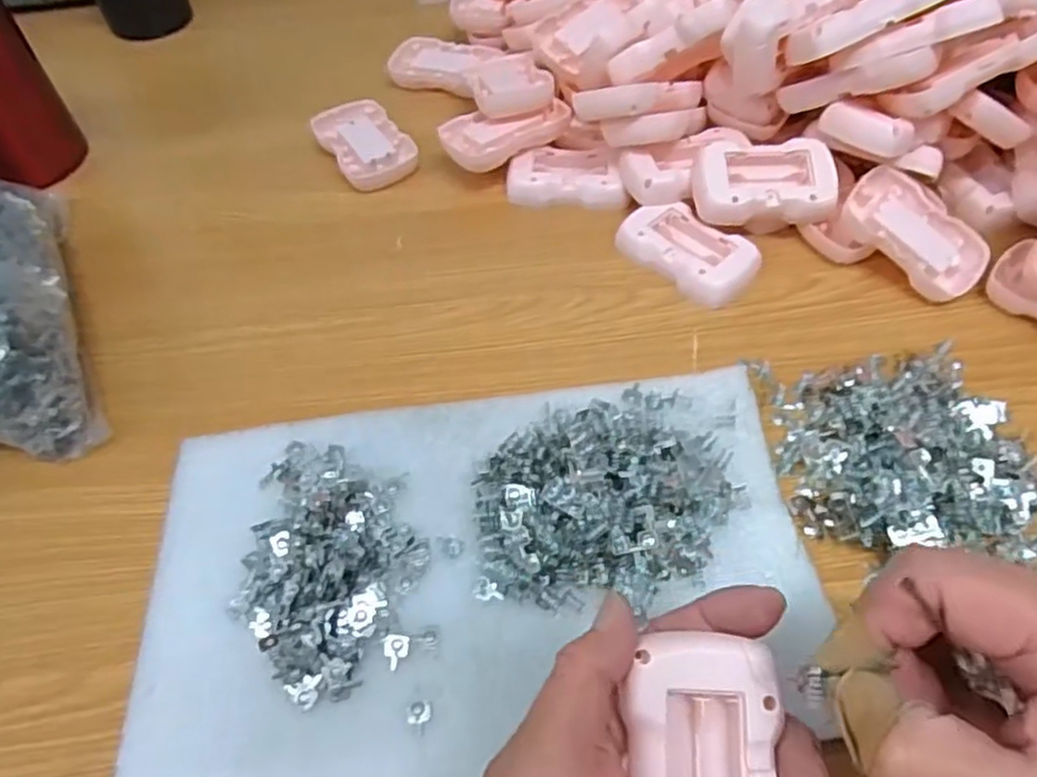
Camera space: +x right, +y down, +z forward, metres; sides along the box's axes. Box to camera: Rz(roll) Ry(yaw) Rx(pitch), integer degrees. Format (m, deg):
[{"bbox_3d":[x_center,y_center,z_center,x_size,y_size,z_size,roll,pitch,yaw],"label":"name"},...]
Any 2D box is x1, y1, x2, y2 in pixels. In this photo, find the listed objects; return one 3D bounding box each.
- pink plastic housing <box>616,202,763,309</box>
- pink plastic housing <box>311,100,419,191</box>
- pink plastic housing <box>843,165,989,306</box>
[{"bbox_3d":[0.107,-0.086,0.451,0.050,0.016,0.080,-34,60,-21],"label":"pink plastic housing"},{"bbox_3d":[-0.113,-0.182,0.531,0.056,0.011,0.091,-27,58,-17],"label":"pink plastic housing"},{"bbox_3d":[0.242,-0.094,0.444,0.088,0.020,0.057,44,70,6],"label":"pink plastic housing"}]

